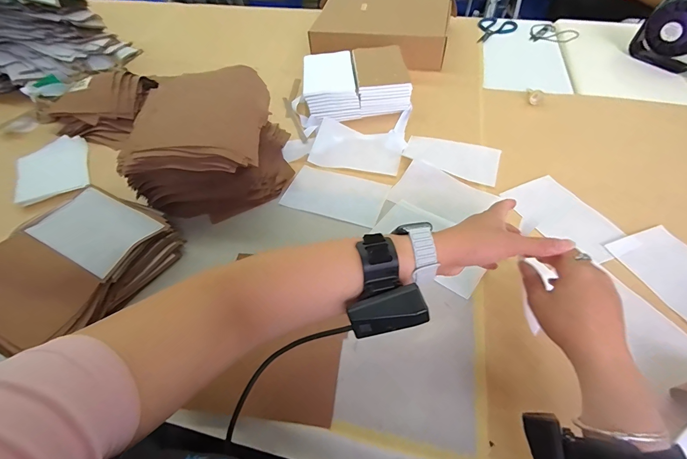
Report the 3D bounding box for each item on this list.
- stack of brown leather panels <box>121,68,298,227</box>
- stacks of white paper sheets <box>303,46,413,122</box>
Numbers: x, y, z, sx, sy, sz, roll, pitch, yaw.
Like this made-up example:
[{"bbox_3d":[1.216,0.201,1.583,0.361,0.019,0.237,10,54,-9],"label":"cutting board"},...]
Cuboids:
[{"bbox_3d":[-0.237,-0.165,0.613,0.245,0.133,0.255,-5,52,-1],"label":"stack of brown leather panels"},{"bbox_3d":[0.021,-0.341,0.774,0.234,0.069,0.178,-9,52,-3],"label":"stacks of white paper sheets"}]

